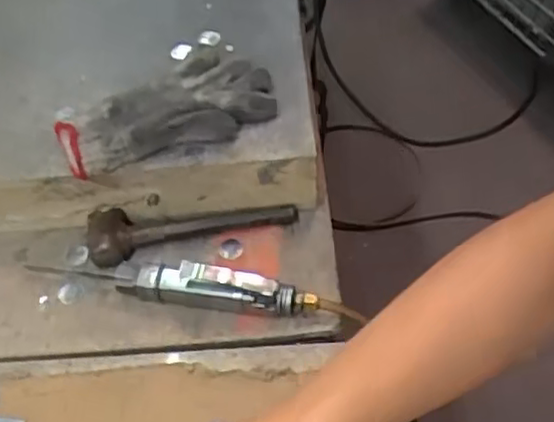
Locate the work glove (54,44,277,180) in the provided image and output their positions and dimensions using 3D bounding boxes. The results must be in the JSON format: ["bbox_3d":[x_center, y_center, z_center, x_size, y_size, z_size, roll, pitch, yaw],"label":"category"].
[{"bbox_3d":[-0.107,-0.102,0.625,0.193,0.032,0.133,-23,51,-14],"label":"work glove"}]

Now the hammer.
[{"bbox_3d":[-0.081,0.004,0.620,0.197,0.036,0.054,-11,49,-5],"label":"hammer"}]

